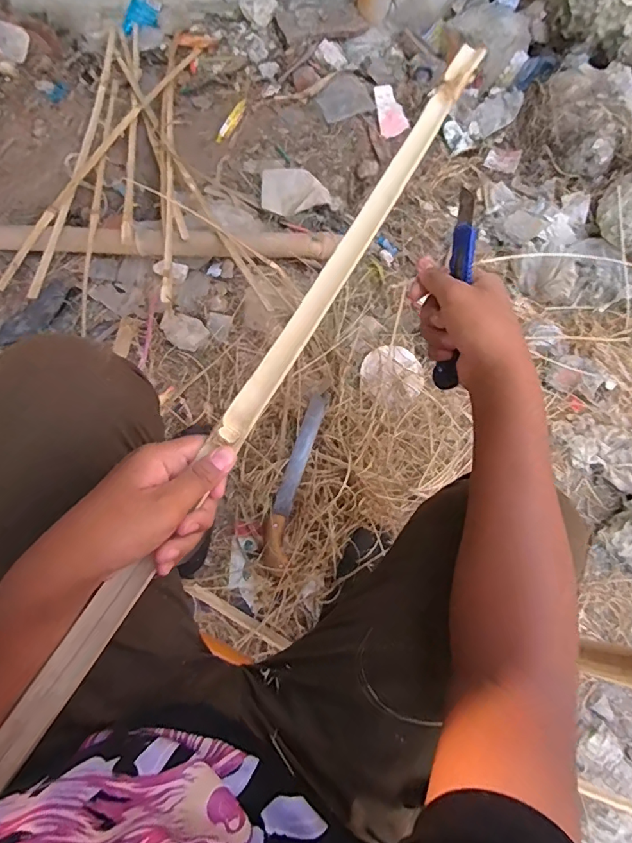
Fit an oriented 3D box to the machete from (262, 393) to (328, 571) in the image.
[{"bbox_3d":[-0.032,0.090,0.796,0.045,0.025,0.324,15,61,3],"label":"machete"}]

